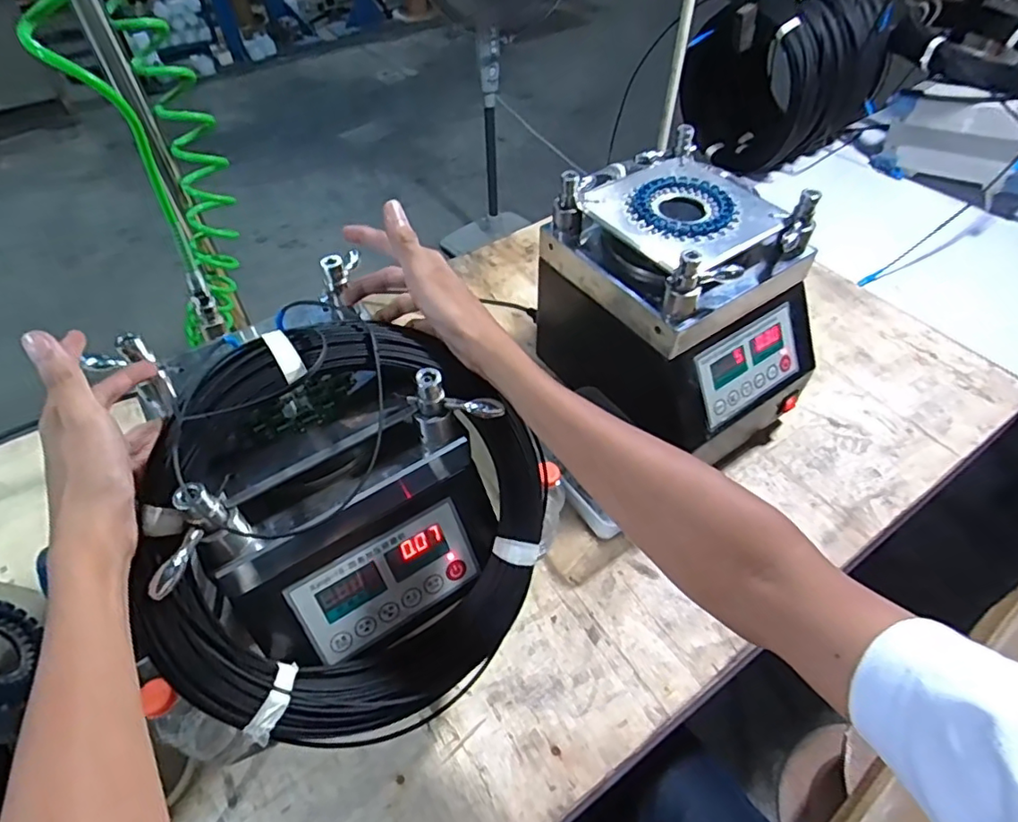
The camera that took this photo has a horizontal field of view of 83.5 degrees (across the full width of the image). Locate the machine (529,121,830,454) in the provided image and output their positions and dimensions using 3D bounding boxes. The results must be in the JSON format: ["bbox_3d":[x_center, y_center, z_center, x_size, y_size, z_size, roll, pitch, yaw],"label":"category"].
[{"bbox_3d":[0.203,-0.114,0.694,0.223,0.272,0.275,-26,54,-19],"label":"machine"}]

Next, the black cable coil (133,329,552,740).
[{"bbox_3d":[-0.114,0.094,0.438,0.302,0.306,0.048,-52,25,-13],"label":"black cable coil"}]

